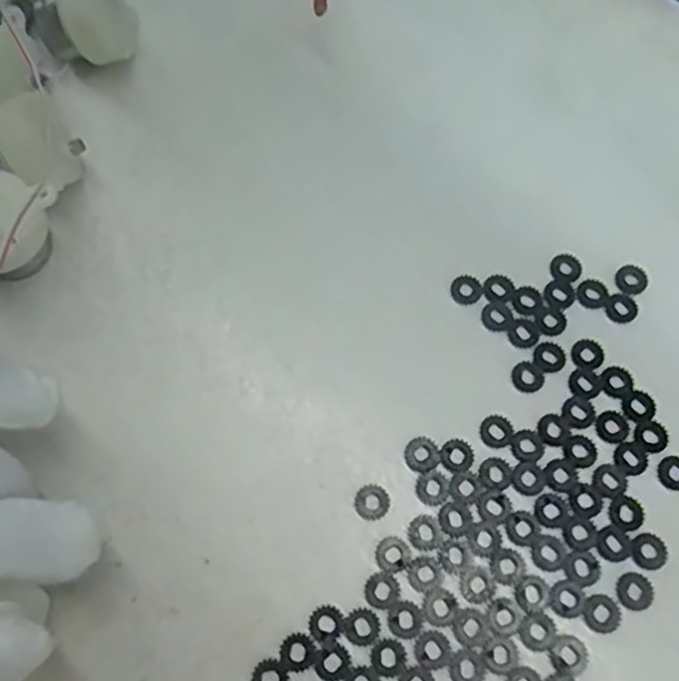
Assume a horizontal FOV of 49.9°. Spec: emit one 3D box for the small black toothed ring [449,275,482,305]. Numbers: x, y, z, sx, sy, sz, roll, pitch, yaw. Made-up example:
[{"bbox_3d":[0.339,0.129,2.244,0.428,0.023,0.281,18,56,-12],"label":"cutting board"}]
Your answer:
[{"bbox_3d":[0.044,-0.018,0.250,0.011,0.004,0.011,0,69,1],"label":"small black toothed ring"}]

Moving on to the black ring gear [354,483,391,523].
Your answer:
[{"bbox_3d":[0.010,0.050,0.224,0.011,0.004,0.011,0,69,1],"label":"black ring gear"}]

